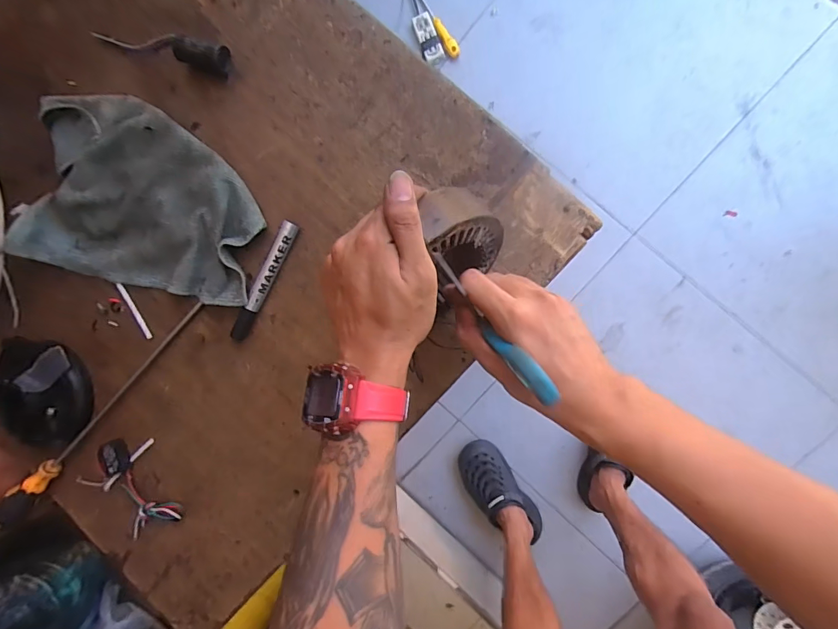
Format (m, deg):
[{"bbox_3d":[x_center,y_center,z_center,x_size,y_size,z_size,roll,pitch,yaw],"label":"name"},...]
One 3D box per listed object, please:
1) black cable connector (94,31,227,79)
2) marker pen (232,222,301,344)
[{"bbox_3d":[-0.270,-0.281,0.442,0.160,0.033,0.025,20,96,7],"label":"black cable connector"},{"bbox_3d":[-0.159,-0.033,0.443,0.015,0.019,0.134,30,97,6],"label":"marker pen"}]

